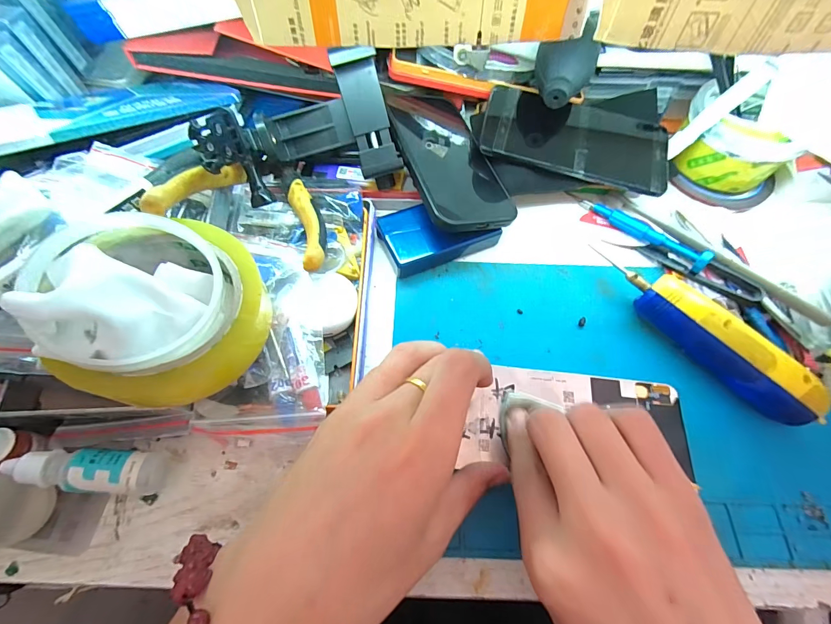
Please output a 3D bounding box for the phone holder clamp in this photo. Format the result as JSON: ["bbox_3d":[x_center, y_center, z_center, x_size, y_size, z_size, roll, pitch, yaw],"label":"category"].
[{"bbox_3d":[-0.084,-0.130,0.265,0.133,0.074,0.072,-21,66,-11],"label":"phone holder clamp"}]

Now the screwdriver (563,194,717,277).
[{"bbox_3d":[0.177,-0.069,0.292,0.010,0.012,0.115,-42,61,-14],"label":"screwdriver"}]

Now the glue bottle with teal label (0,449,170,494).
[{"bbox_3d":[-0.182,0.087,0.200,0.075,0.023,0.021,11,70,-16],"label":"glue bottle with teal label"}]

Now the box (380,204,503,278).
[{"bbox_3d":[0.016,-0.064,0.283,0.087,0.020,0.049,-21,66,-10],"label":"box"}]

